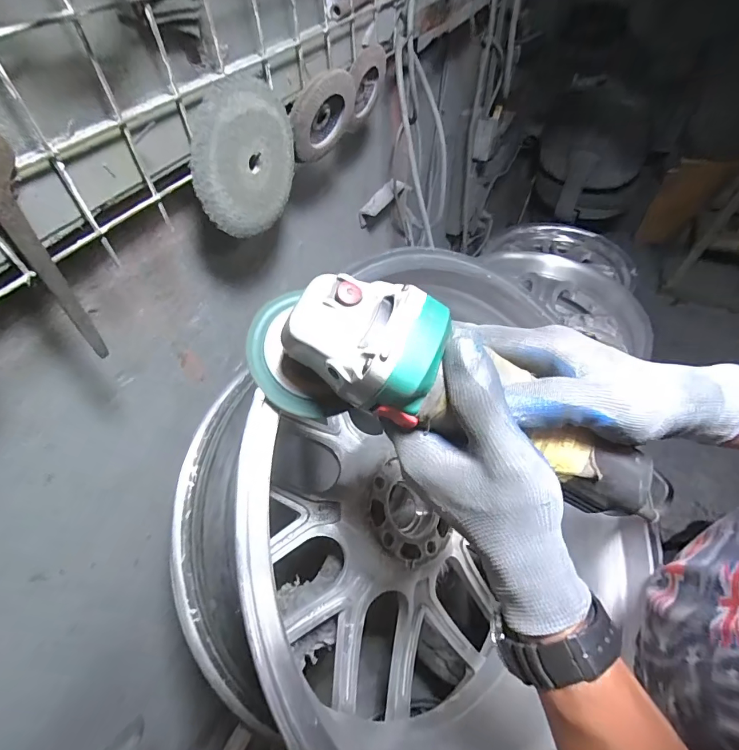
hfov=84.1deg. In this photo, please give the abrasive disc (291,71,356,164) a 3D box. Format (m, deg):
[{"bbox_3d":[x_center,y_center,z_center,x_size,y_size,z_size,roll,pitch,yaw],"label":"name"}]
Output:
[{"bbox_3d":[-0.048,-0.278,0.439,0.011,0.086,0.092,43,63,10],"label":"abrasive disc"}]

